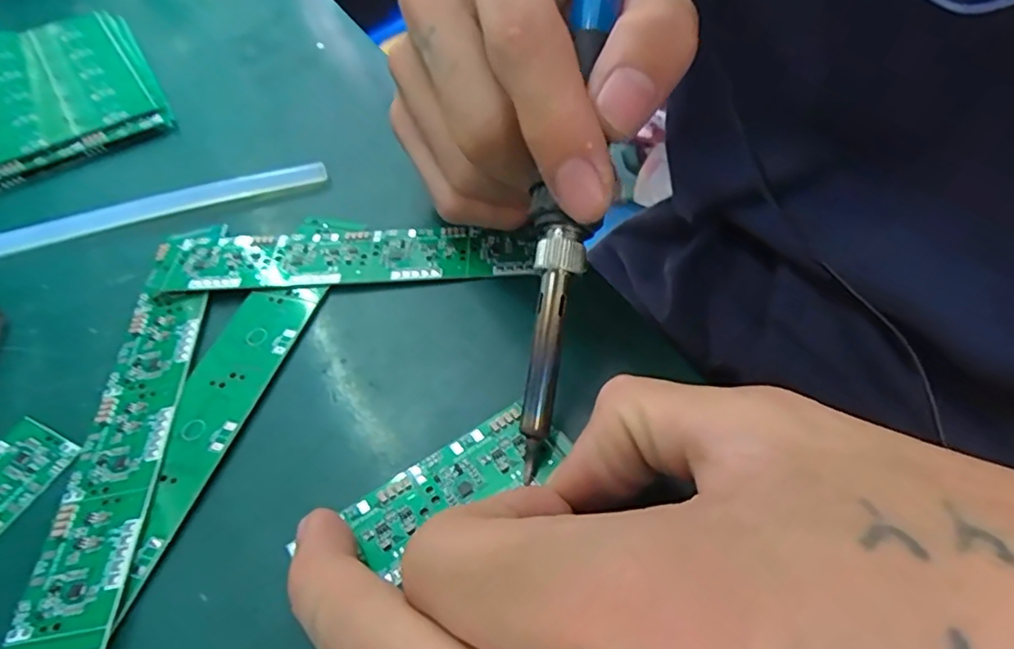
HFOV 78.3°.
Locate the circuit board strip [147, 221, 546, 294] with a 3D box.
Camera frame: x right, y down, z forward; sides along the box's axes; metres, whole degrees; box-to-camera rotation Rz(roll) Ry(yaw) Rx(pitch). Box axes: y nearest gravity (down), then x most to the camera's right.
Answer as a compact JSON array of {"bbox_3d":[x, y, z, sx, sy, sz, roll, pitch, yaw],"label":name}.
[{"bbox_3d":[-0.056,-0.023,0.213,0.130,0.006,0.025,-3,50,3],"label":"circuit board strip"}]

